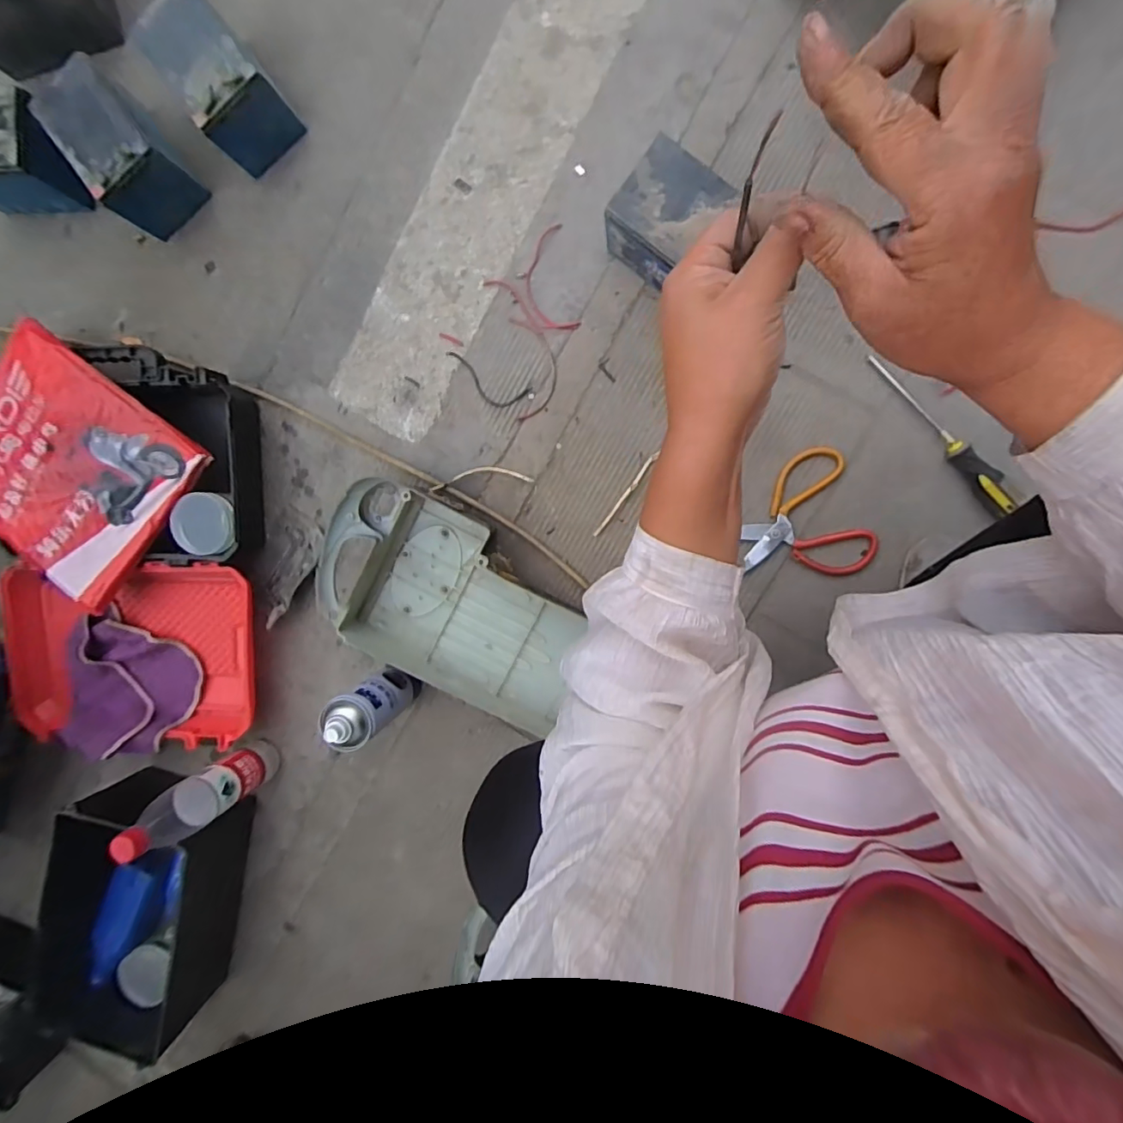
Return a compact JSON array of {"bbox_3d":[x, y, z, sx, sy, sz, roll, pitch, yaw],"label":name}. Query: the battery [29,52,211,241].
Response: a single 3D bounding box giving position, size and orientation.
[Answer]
[{"bbox_3d":[-0.589,-0.556,0.718,0.109,0.105,0.174,-36,89,9],"label":"battery"}]

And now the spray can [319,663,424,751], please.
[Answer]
[{"bbox_3d":[-0.233,0.178,0.686,0.060,0.187,0.063,-36,90,9],"label":"spray can"}]

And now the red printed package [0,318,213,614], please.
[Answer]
[{"bbox_3d":[-0.667,-0.123,0.717,0.304,0.033,0.274,37,99,3],"label":"red printed package"}]

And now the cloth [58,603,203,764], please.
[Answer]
[{"bbox_3d":[-0.636,0.185,0.789,0.196,0.062,0.209,37,98,4],"label":"cloth"}]

